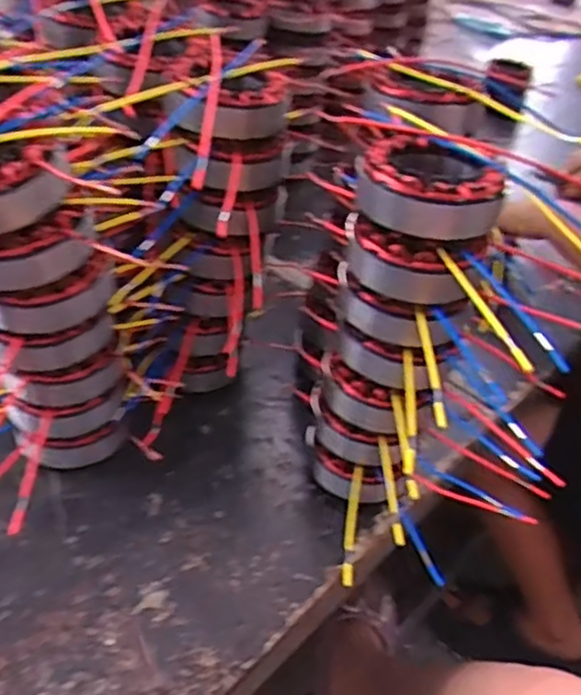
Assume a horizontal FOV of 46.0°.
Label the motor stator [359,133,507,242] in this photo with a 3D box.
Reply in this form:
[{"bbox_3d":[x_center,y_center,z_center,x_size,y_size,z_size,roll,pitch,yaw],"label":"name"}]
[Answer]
[{"bbox_3d":[0.085,-0.095,0.415,0.086,0.037,0.075,21,42,16],"label":"motor stator"}]

